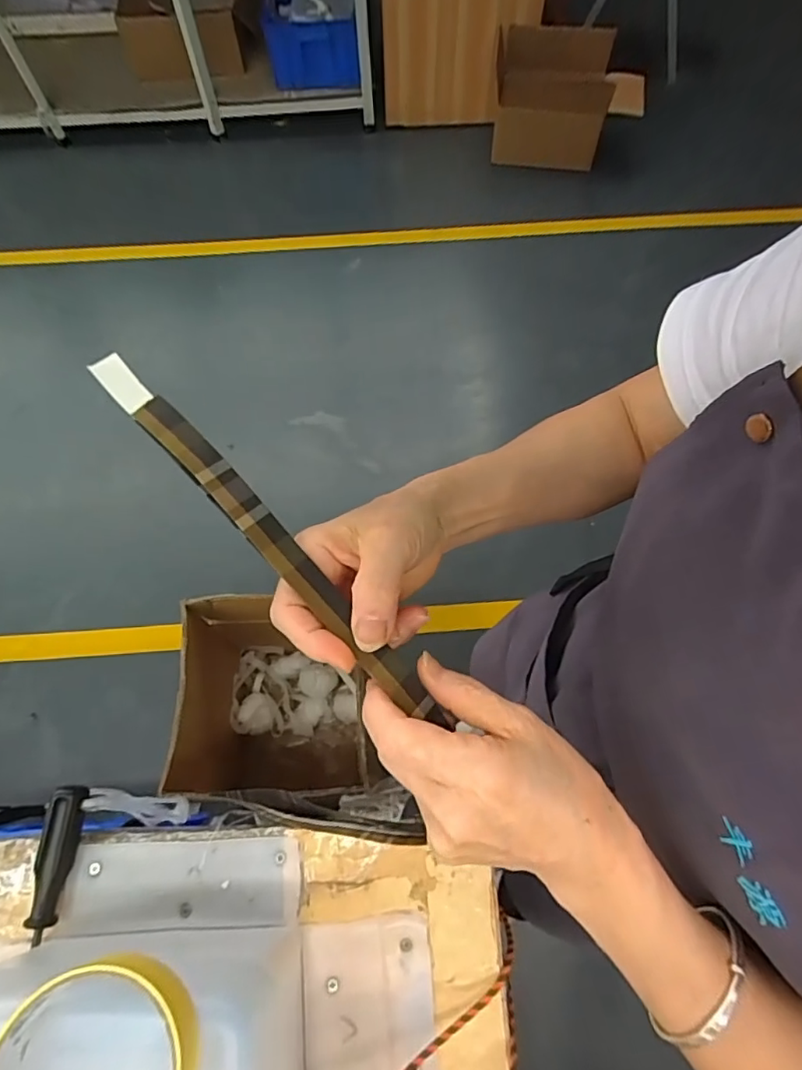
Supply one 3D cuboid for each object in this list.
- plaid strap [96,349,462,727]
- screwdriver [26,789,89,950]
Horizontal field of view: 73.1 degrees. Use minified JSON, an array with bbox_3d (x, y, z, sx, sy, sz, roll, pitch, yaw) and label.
[{"bbox_3d":[-0.063,-0.001,0.251,0.016,0.015,0.230,-42,86,-18],"label":"plaid strap"},{"bbox_3d":[-0.250,0.234,0.389,0.021,0.022,0.096,6,66,3],"label":"screwdriver"}]

